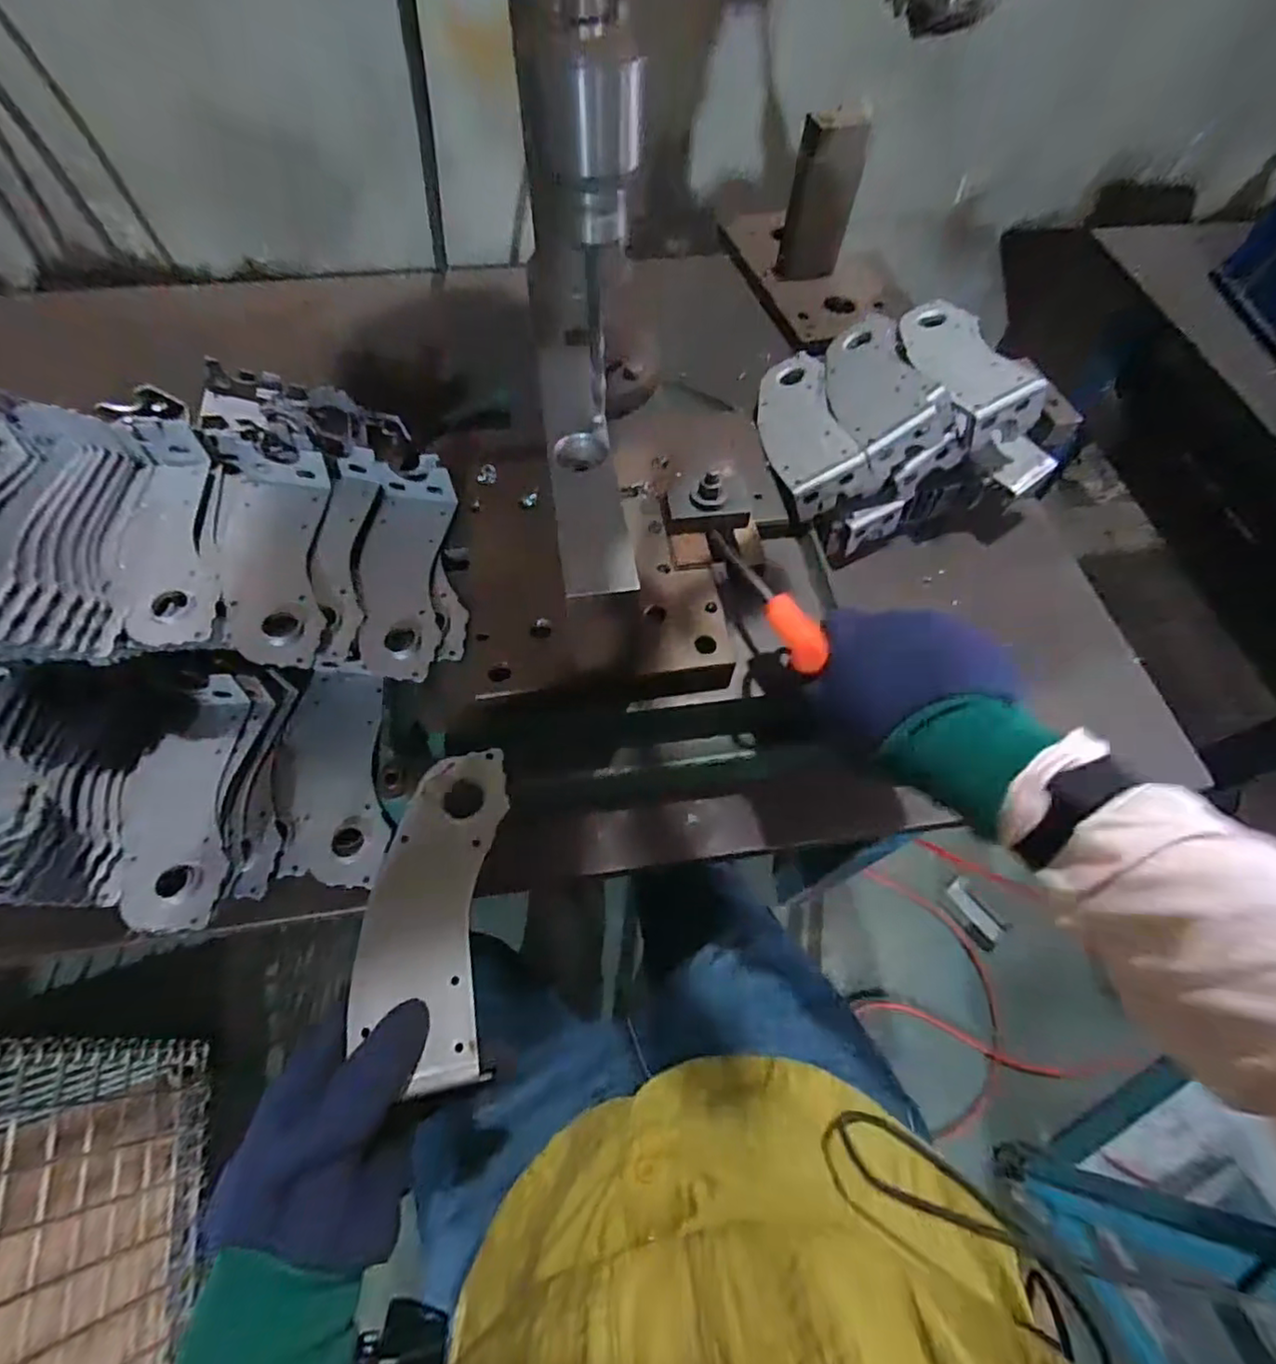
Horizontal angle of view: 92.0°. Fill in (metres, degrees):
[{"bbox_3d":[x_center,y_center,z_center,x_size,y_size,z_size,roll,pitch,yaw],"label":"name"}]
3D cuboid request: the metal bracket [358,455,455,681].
[{"bbox_3d":[-0.177,-0.087,0.461,0.064,0.023,0.187,-1,63,-2],"label":"metal bracket"}]

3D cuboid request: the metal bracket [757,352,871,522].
[{"bbox_3d":[0.158,-0.229,0.570,0.084,0.048,0.186,-15,55,12],"label":"metal bracket"}]

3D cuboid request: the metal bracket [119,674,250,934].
[{"bbox_3d":[-0.310,0.079,0.415,0.069,0.018,0.178,-12,56,-9],"label":"metal bracket"}]

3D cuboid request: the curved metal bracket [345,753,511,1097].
[{"bbox_3d":[-0.111,0.119,0.333,0.068,0.009,0.169,0,61,-2],"label":"curved metal bracket"}]

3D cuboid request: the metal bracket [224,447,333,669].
[{"bbox_3d":[-0.261,-0.089,0.447,0.070,0.029,0.186,-12,64,-8],"label":"metal bracket"}]

